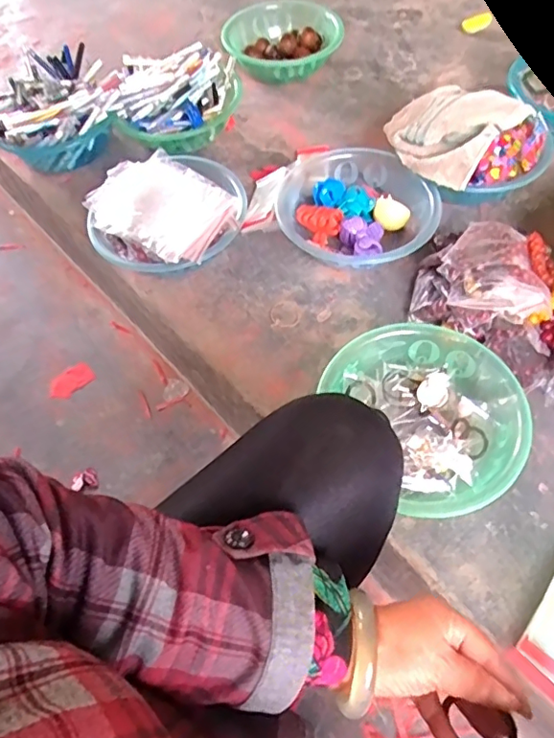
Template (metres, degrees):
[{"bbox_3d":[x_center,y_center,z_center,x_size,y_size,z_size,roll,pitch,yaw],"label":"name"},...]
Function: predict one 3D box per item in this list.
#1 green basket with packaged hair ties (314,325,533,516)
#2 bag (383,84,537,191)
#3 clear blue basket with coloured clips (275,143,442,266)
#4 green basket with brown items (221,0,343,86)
[{"bbox_3d":[0.189,0.053,0.653,0.228,0.070,0.239,-27,61,-12],"label":"green basket with packaged hair ties"},{"bbox_3d":[0.264,-0.379,0.822,0.174,0.057,0.196,39,69,23],"label":"bag"},{"bbox_3d":[0.123,-0.240,0.826,0.232,0.077,0.221,-2,59,3],"label":"clear blue basket with coloured clips"},{"bbox_3d":[0.017,-0.654,1.084,0.215,0.082,0.214,-2,59,3],"label":"green basket with brown items"}]

